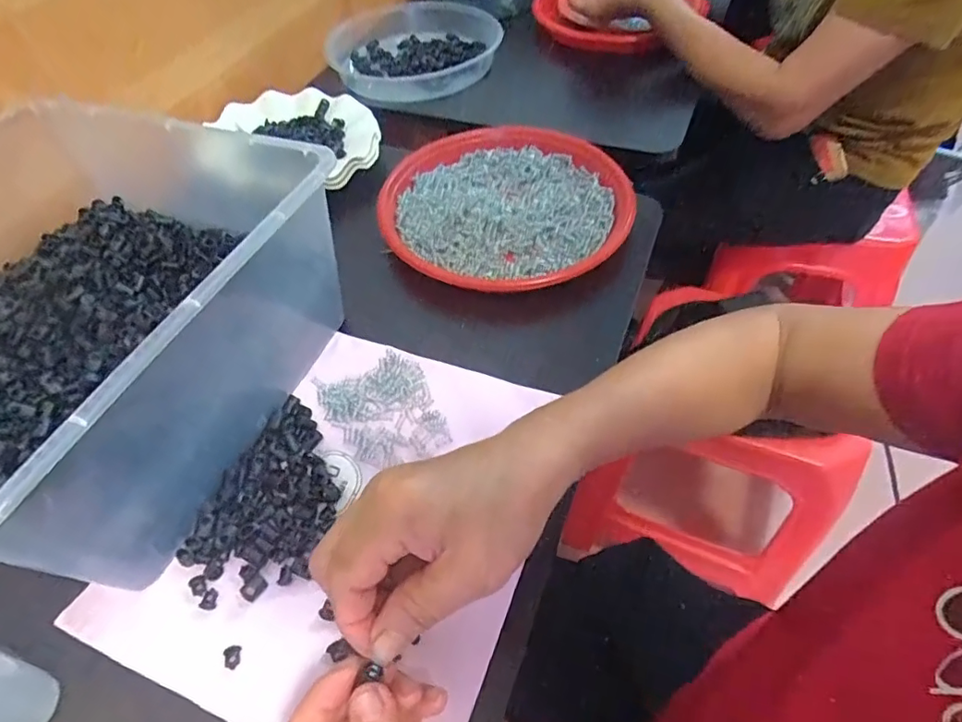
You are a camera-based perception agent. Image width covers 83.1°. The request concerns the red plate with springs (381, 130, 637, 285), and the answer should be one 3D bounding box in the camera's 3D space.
[{"bbox_3d":[0.025,-0.154,0.527,0.240,0.028,0.223,-2,53,2],"label":"red plate with springs"}]

